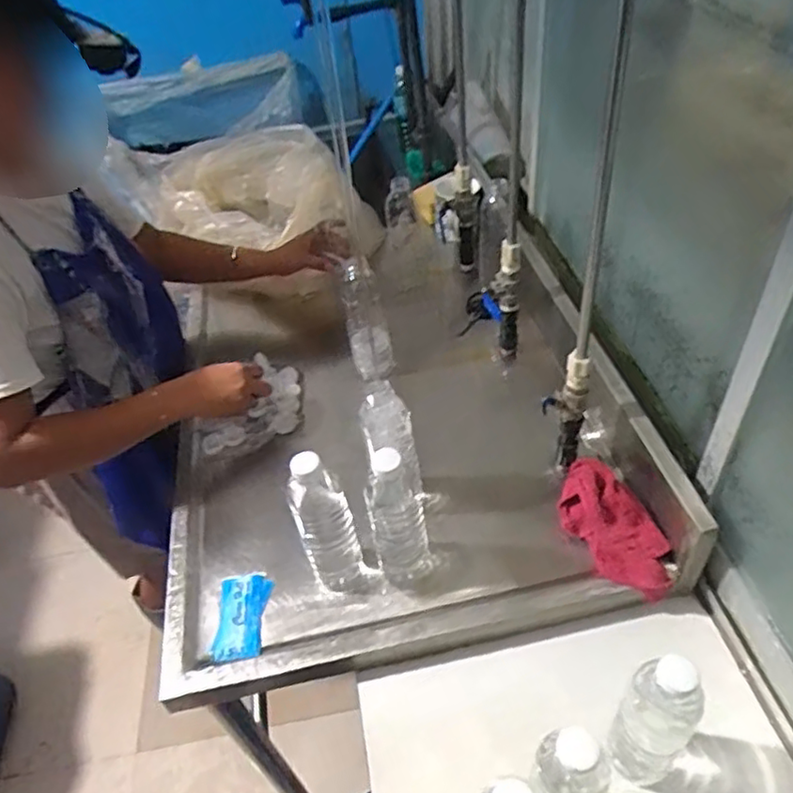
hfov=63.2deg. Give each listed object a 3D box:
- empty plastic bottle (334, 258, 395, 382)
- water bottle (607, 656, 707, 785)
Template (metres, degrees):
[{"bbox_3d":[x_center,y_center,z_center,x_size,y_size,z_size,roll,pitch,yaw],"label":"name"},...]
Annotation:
[{"bbox_3d":[-0.045,-0.119,1.004,0.063,0.218,0.066,-8,45,-1],"label":"empty plastic bottle"},{"bbox_3d":[0.229,0.297,0.579,0.058,0.182,0.061,-4,45,4],"label":"water bottle"}]

